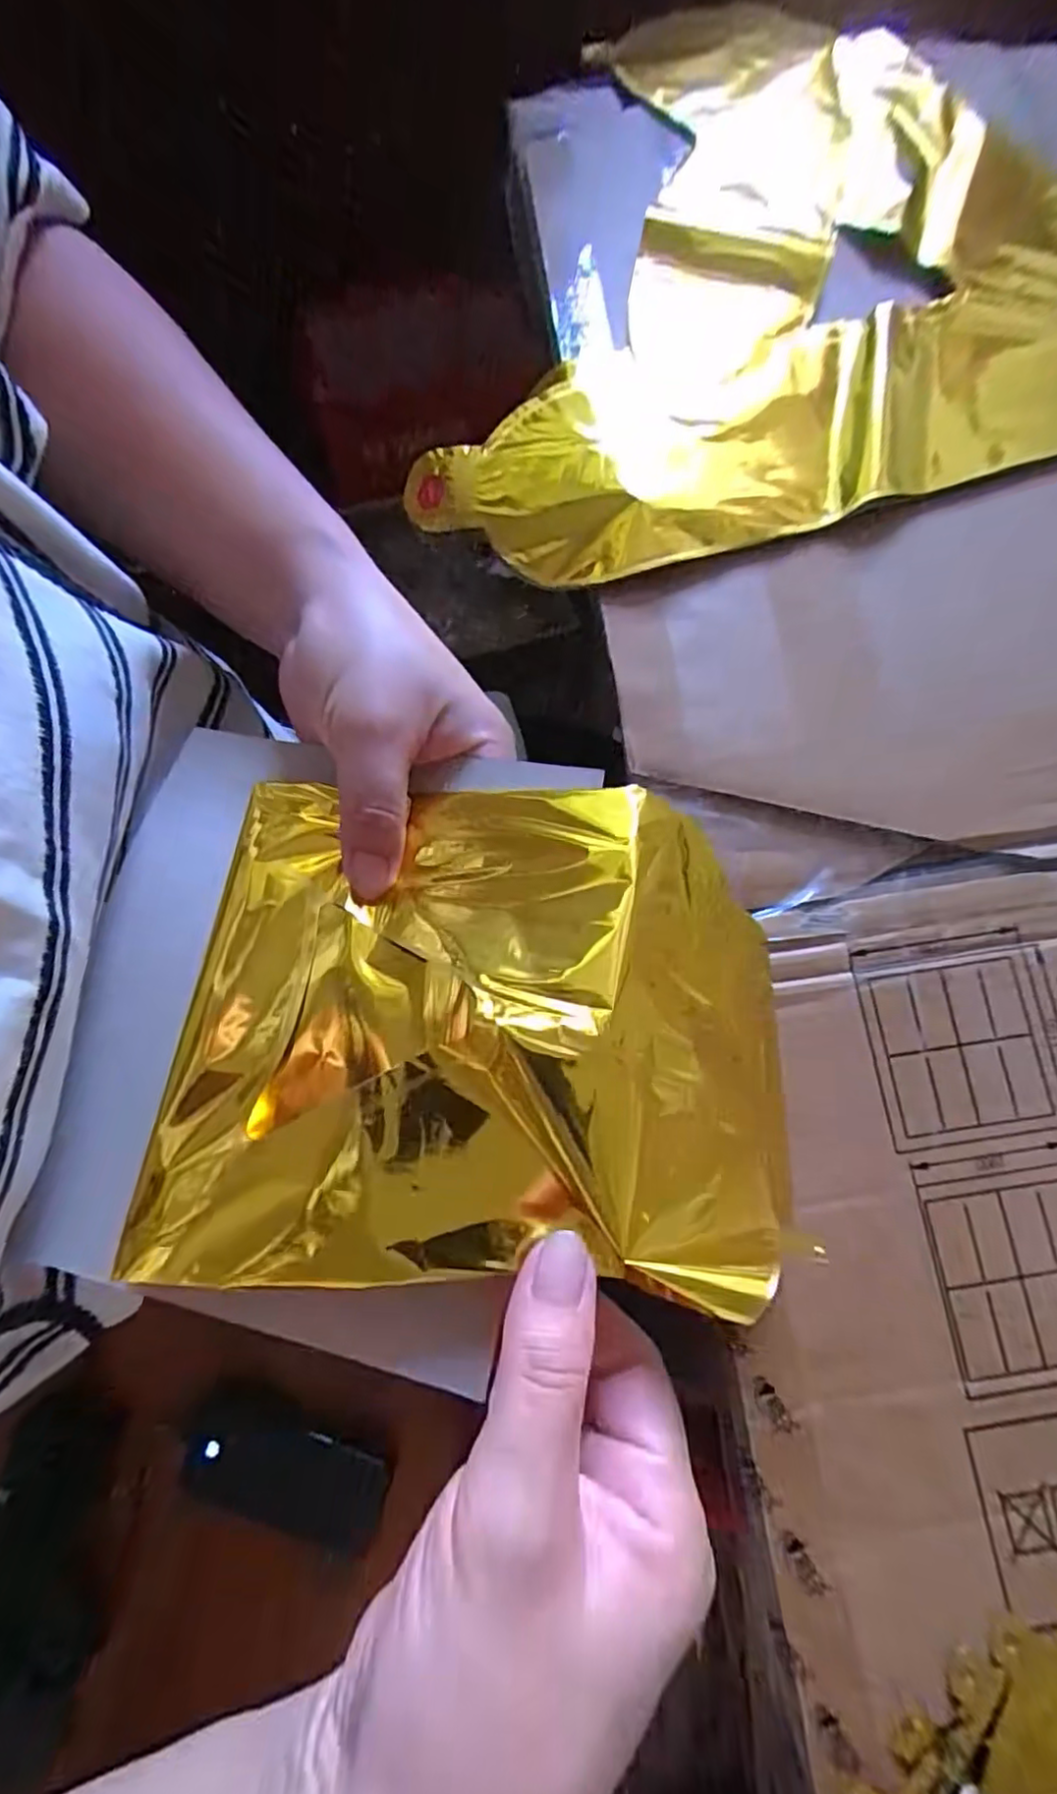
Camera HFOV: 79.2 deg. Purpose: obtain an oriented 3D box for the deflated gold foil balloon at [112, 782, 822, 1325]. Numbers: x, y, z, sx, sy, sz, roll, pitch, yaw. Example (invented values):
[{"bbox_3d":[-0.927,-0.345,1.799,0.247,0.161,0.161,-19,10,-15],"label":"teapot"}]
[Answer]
[{"bbox_3d":[-0.008,0.040,0.201,0.194,0.067,0.148,4,79,0],"label":"deflated gold foil balloon"}]

